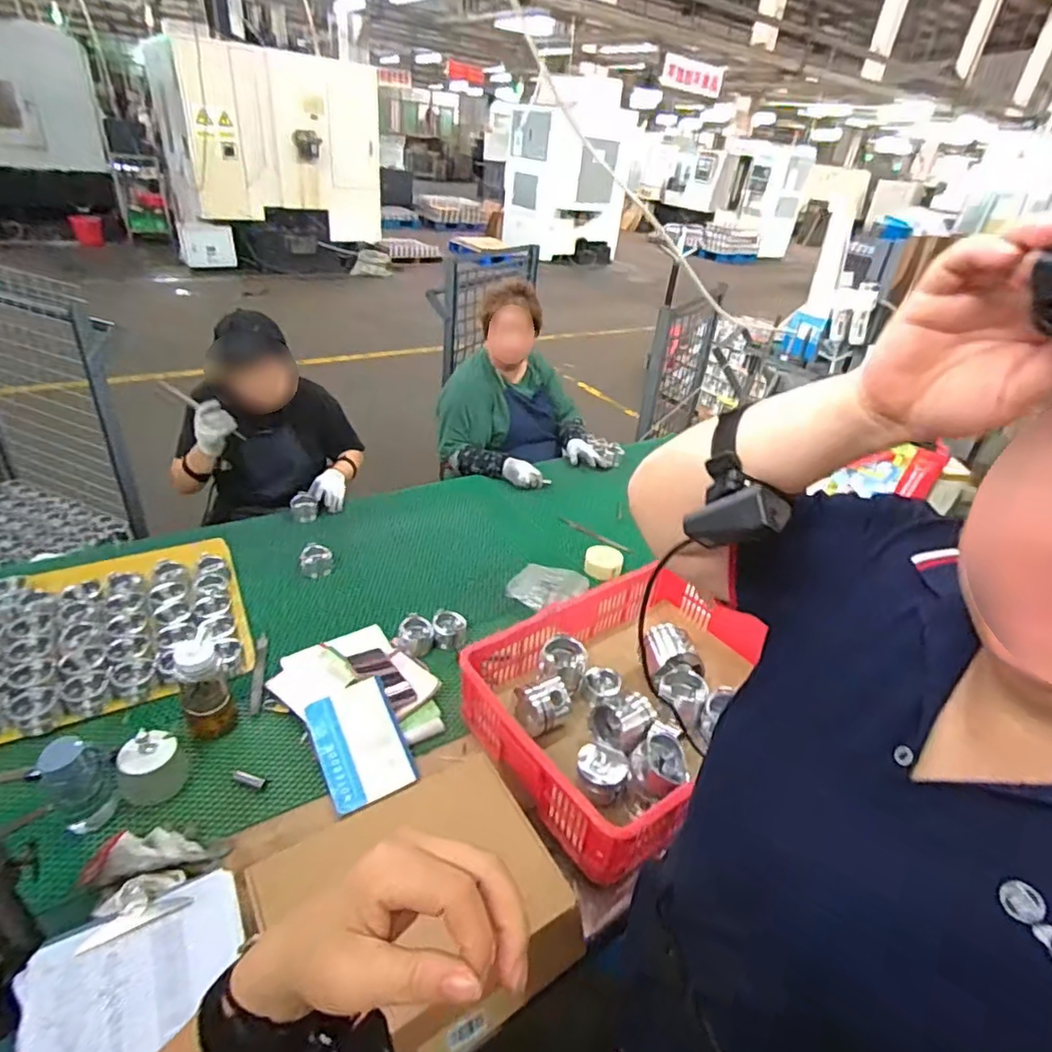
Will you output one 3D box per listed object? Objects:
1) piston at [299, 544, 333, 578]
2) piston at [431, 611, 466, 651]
[{"bbox_3d":[-0.513,0.085,1.458,0.078,0.061,0.073,-9,36,-22],"label":"piston"},{"bbox_3d":[-0.161,0.219,1.260,0.074,0.045,0.070,-1,34,-9],"label":"piston"}]

